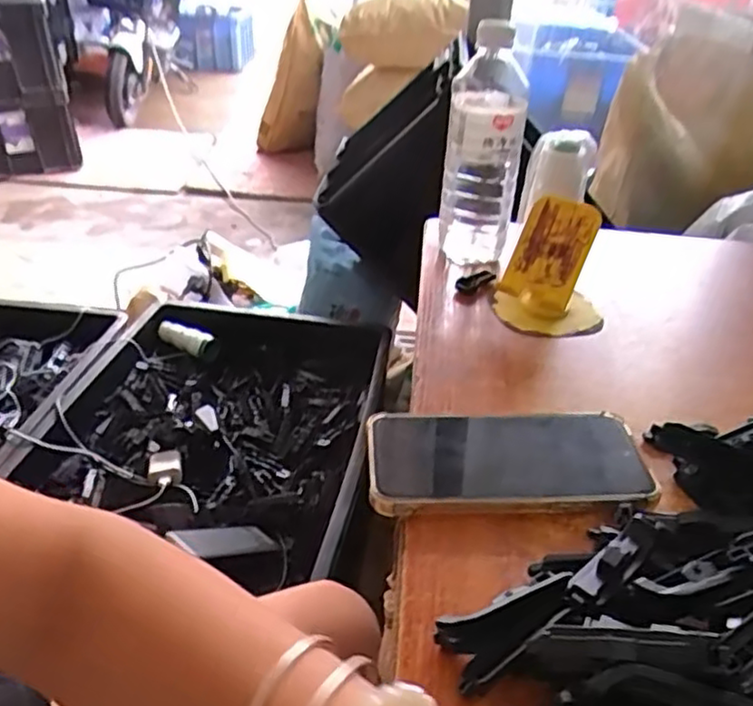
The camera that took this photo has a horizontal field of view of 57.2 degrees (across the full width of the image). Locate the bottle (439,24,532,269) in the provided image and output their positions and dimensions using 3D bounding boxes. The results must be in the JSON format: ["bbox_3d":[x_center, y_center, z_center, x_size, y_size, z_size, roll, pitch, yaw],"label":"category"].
[{"bbox_3d":[0.099,-0.182,0.644,0.069,0.205,0.067,5,31,3],"label":"bottle"}]

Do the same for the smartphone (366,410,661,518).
[{"bbox_3d":[0.079,0.065,0.424,0.166,0.019,0.081,1,31,-4],"label":"smartphone"}]

